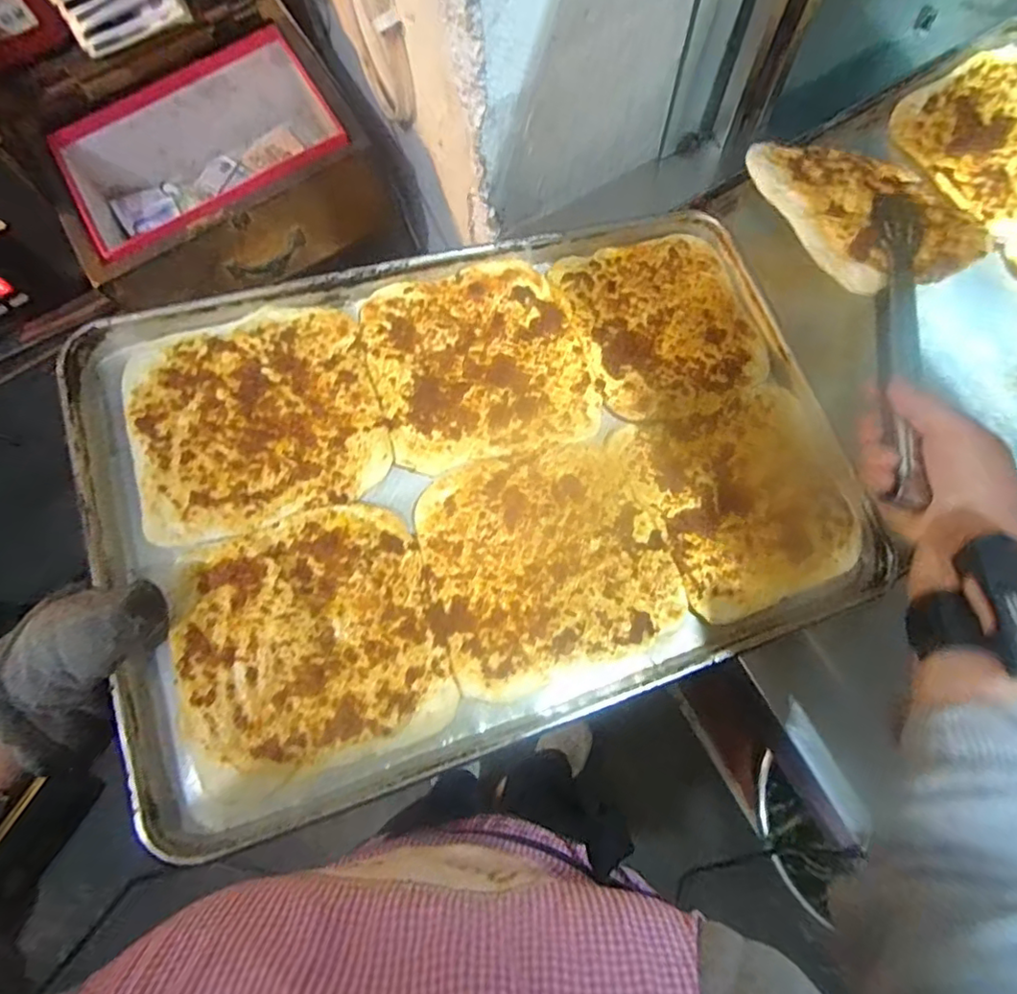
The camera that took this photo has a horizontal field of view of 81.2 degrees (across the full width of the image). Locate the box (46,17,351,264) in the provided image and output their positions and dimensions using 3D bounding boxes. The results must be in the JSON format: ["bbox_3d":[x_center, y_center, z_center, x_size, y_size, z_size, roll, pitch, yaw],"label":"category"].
[{"bbox_3d":[-0.350,-0.380,0.711,0.314,0.120,0.209,-33,78,-6],"label":"box"}]

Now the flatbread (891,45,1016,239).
[{"bbox_3d":[0.514,-0.373,0.614,0.181,0.014,0.184,-29,77,-5],"label":"flatbread"}]

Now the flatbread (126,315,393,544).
[{"bbox_3d":[-0.200,-0.063,0.478,0.185,0.009,0.174,-15,76,-13],"label":"flatbread"}]

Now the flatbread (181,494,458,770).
[{"bbox_3d":[-0.142,0.099,0.429,0.171,0.015,0.178,-15,76,-15],"label":"flatbread"}]

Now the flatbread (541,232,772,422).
[{"bbox_3d":[0.149,-0.165,0.563,0.170,0.009,0.186,-18,74,-14],"label":"flatbread"}]

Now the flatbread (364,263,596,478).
[{"bbox_3d":[-0.022,-0.122,0.524,0.189,0.006,0.180,-14,76,-12],"label":"flatbread"}]

